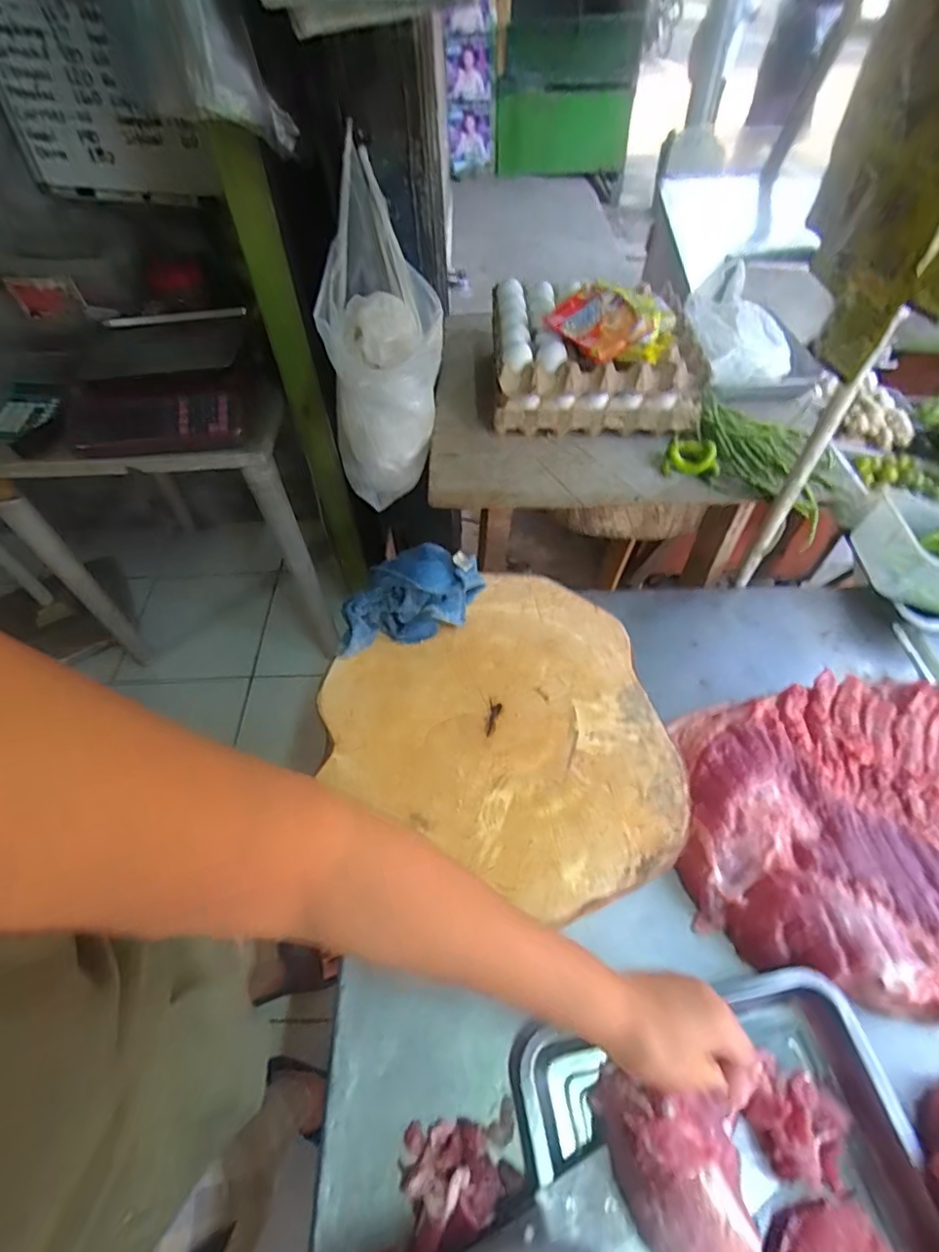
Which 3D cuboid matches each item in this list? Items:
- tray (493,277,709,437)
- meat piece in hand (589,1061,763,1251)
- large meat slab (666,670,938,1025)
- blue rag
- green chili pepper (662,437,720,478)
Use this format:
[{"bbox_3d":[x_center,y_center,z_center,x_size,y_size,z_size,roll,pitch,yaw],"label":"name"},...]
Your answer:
[{"bbox_3d":[0.186,-0.411,0.850,0.295,0.134,0.242,-2,54,1],"label":"tray"},{"bbox_3d":[0.166,0.436,0.440,0.091,0.068,0.140,-14,54,-7],"label":"meat piece in hand"},{"bbox_3d":[0.412,0.217,0.618,0.339,0.067,0.341,3,54,5],"label":"large meat slab"},{"bbox_3d":[-0.082,-0.039,0.690,0.193,0.056,0.119,-24,57,-15],"label":"blue rag"},{"bbox_3d":[0.322,-0.241,0.798,0.078,0.030,0.071,26,59,20],"label":"green chili pepper"}]

